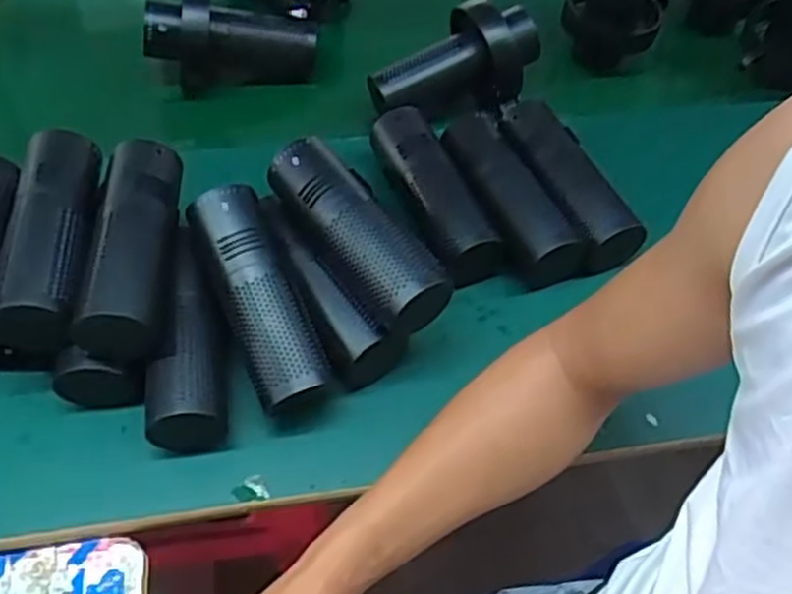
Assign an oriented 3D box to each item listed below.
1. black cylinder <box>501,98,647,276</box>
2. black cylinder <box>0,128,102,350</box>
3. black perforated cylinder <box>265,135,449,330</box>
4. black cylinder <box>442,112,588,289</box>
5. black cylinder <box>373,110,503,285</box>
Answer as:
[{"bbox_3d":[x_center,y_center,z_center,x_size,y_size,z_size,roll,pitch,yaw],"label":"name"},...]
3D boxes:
[{"bbox_3d":[0.145,-0.100,0.693,0.056,0.047,0.174,-17,56,-15],"label":"black cylinder"},{"bbox_3d":[-0.241,-0.045,0.554,0.057,0.050,0.165,0,53,-3],"label":"black cylinder"},{"bbox_3d":[-0.030,-0.048,0.575,0.052,0.043,0.164,-32,61,-24],"label":"black perforated cylinder"},{"bbox_3d":[0.091,-0.084,0.675,0.059,0.047,0.166,-19,56,-16],"label":"black cylinder"},{"bbox_3d":[0.030,-0.086,0.663,0.055,0.049,0.168,-16,56,-15],"label":"black cylinder"}]

